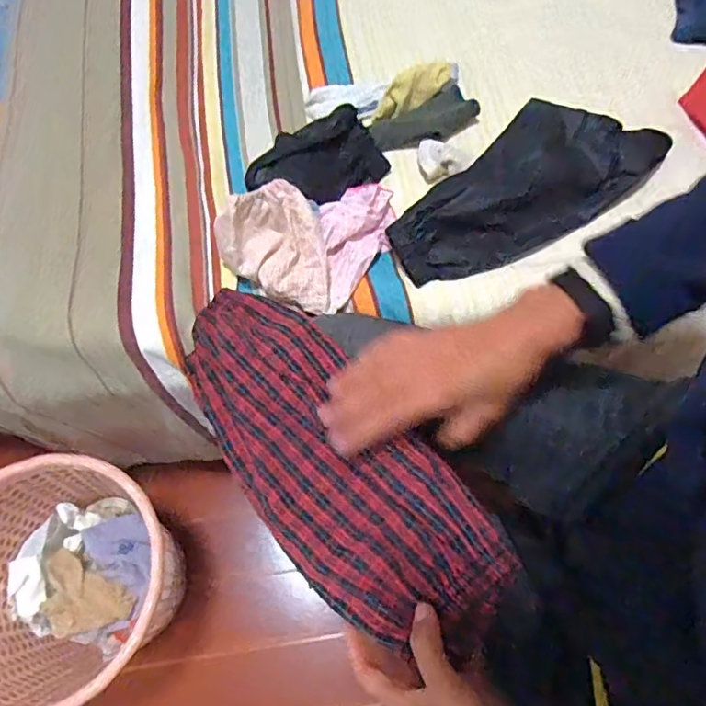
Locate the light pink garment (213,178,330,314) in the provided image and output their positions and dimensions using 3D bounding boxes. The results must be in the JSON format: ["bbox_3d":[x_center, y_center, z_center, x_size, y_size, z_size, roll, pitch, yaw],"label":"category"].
[{"bbox_3d":[-0.080,-0.097,0.543,0.106,0.069,0.116,-12,67,-5],"label":"light pink garment"}]

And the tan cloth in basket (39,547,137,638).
[{"bbox_3d":[-0.361,0.327,0.714,0.136,0.036,0.095,21,68,9],"label":"tan cloth in basket"}]

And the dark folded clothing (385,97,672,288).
[{"bbox_3d":[0.203,-0.198,0.624,0.366,0.048,0.141,-31,70,-13],"label":"dark folded clothing"}]

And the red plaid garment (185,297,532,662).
[{"bbox_3d":[-0.032,0.075,0.458,0.138,0.049,0.366,-40,61,-10],"label":"red plaid garment"}]

